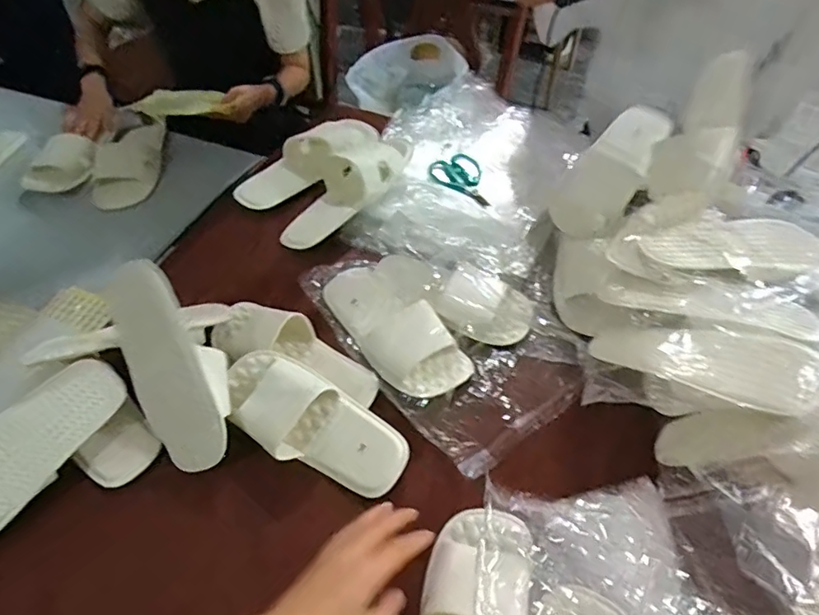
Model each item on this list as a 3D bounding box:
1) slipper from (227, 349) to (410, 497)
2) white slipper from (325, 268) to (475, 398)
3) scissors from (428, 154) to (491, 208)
[{"bbox_3d":[-0.111,0.128,0.599,0.224,0.065,0.095,30,56,8],"label":"slipper"},{"bbox_3d":[-0.026,0.020,0.687,0.100,0.046,0.236,-35,58,-24],"label":"white slipper"},{"bbox_3d":[0.106,-0.217,0.904,0.094,0.019,0.144,-35,58,-24],"label":"scissors"}]

